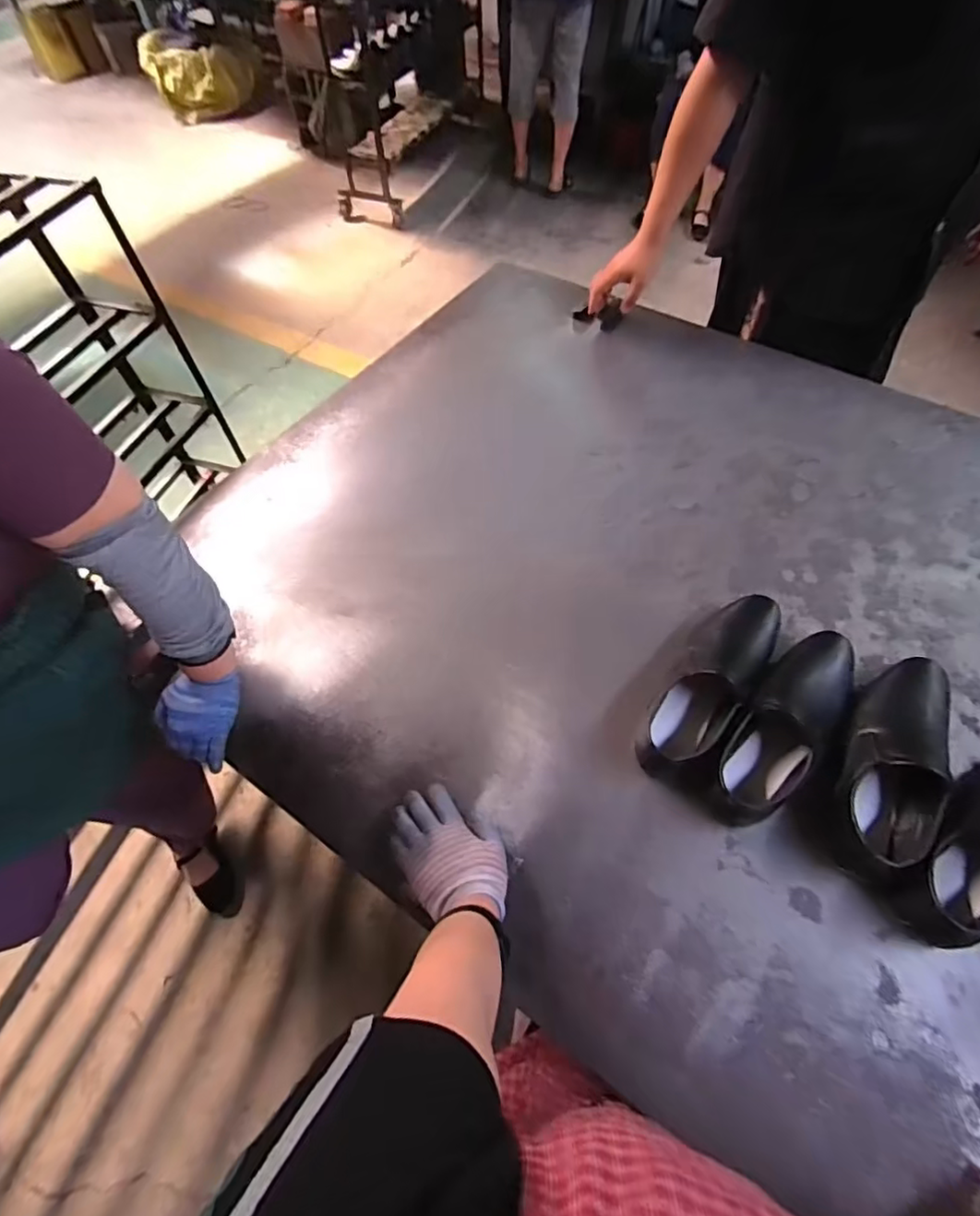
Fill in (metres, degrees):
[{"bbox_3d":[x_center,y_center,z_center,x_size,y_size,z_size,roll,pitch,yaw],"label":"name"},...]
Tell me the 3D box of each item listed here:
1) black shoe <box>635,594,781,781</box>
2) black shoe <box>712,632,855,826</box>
[{"bbox_3d":[0.286,0.088,0.723,0.099,0.071,0.294,30,63,19],"label":"black shoe"},{"bbox_3d":[0.366,0.134,0.689,0.099,0.069,0.293,38,66,23],"label":"black shoe"}]

